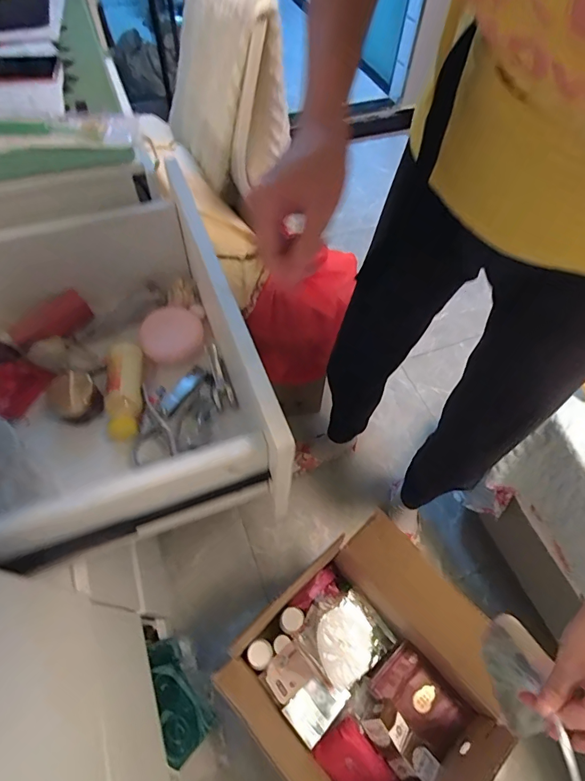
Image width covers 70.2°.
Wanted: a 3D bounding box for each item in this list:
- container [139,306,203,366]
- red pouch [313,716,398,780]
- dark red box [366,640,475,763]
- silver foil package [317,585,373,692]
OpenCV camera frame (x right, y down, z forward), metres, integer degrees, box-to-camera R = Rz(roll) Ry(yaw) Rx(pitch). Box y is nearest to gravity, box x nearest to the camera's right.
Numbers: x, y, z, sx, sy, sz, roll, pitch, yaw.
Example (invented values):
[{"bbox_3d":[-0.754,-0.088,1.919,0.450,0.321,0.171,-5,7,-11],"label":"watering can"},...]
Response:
[{"bbox_3d":[-0.155,-0.071,0.534,0.074,0.026,0.075,1,59,-2],"label":"container"},{"bbox_3d":[0.112,0.641,0.706,0.134,0.024,0.089,44,93,16],"label":"red pouch"},{"bbox_3d":[0.226,0.546,0.740,0.108,0.032,0.152,-38,68,-22],"label":"dark red box"},{"bbox_3d":[0.101,0.469,0.780,0.121,0.025,0.115,-25,54,-30],"label":"silver foil package"}]

